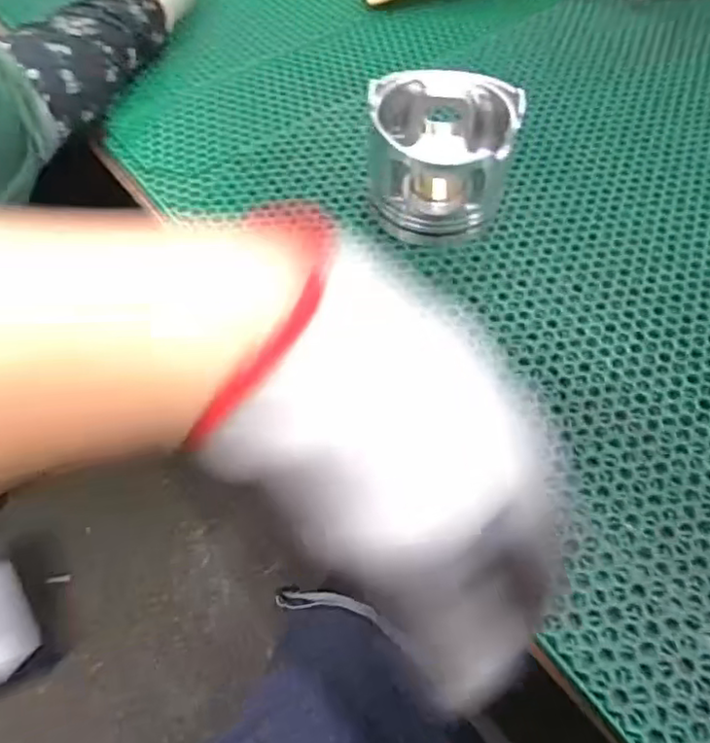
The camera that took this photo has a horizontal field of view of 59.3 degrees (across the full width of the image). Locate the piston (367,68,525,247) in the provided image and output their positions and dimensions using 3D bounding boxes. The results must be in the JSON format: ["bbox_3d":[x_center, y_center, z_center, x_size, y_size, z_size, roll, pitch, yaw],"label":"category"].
[{"bbox_3d":[0.068,-0.173,0.504,0.113,0.095,0.113,13,58,7],"label":"piston"}]

